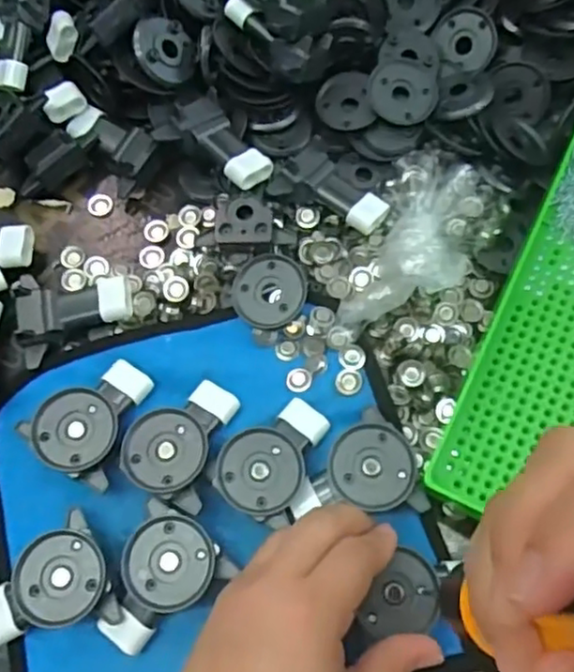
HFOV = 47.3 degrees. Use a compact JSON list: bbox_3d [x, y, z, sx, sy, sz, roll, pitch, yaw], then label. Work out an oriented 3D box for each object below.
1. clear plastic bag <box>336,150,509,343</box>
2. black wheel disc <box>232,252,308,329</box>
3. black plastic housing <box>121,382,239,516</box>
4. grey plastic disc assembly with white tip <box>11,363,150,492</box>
[{"bbox_3d":[0.073,-0.052,0.374,0.070,0.044,0.125,34,66,6],"label":"clear plastic bag"},{"bbox_3d":[-0.010,-0.026,0.375,0.041,0.014,0.044,0,71,0],"label":"black wheel disc"},{"bbox_3d":[-0.057,0.053,0.342,0.045,0.030,0.064,17,72,6],"label":"black plastic housing"},{"bbox_3d":[-0.102,0.041,0.347,0.050,0.028,0.061,30,74,10],"label":"grey plastic disc assembly with white tip"}]

